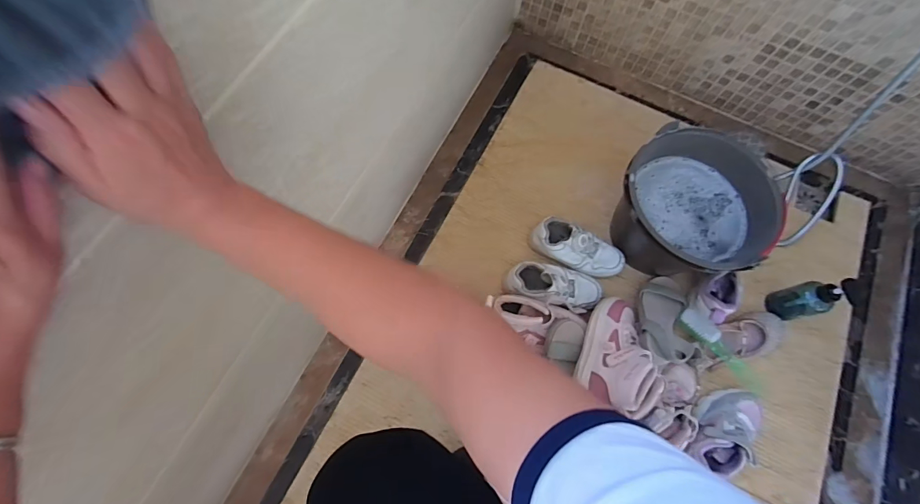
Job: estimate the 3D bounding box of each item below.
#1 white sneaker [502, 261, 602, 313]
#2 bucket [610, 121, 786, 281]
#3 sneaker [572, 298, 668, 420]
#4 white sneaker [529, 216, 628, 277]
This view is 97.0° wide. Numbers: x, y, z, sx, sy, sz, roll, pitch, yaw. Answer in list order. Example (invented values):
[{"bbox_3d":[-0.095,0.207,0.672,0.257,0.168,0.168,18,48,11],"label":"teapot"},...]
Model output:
[{"bbox_3d":[0.189,0.068,0.806,0.197,0.065,0.091,8,70,1],"label":"white sneaker"},{"bbox_3d":[0.432,-0.072,0.807,0.260,0.217,0.242,1,70,-2],"label":"bucket"},{"bbox_3d":[0.298,0.199,0.749,0.146,0.090,0.221,16,50,26],"label":"sneaker"},{"bbox_3d":[0.245,-0.006,0.846,0.192,0.064,0.081,30,72,8],"label":"white sneaker"}]

